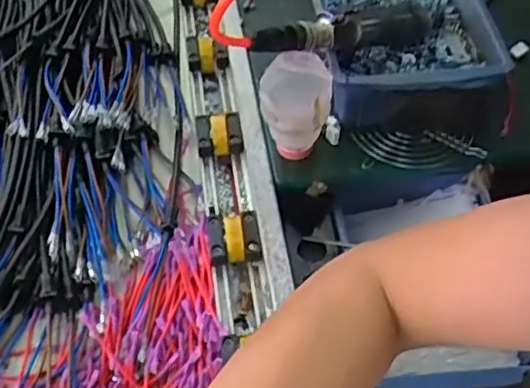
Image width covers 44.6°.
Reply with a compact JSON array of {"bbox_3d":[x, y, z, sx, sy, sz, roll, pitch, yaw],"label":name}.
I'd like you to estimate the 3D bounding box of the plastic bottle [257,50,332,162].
[{"bbox_3d":[0.027,-0.074,0.627,0.069,0.107,0.062,5,52,4],"label":"plastic bottle"}]

